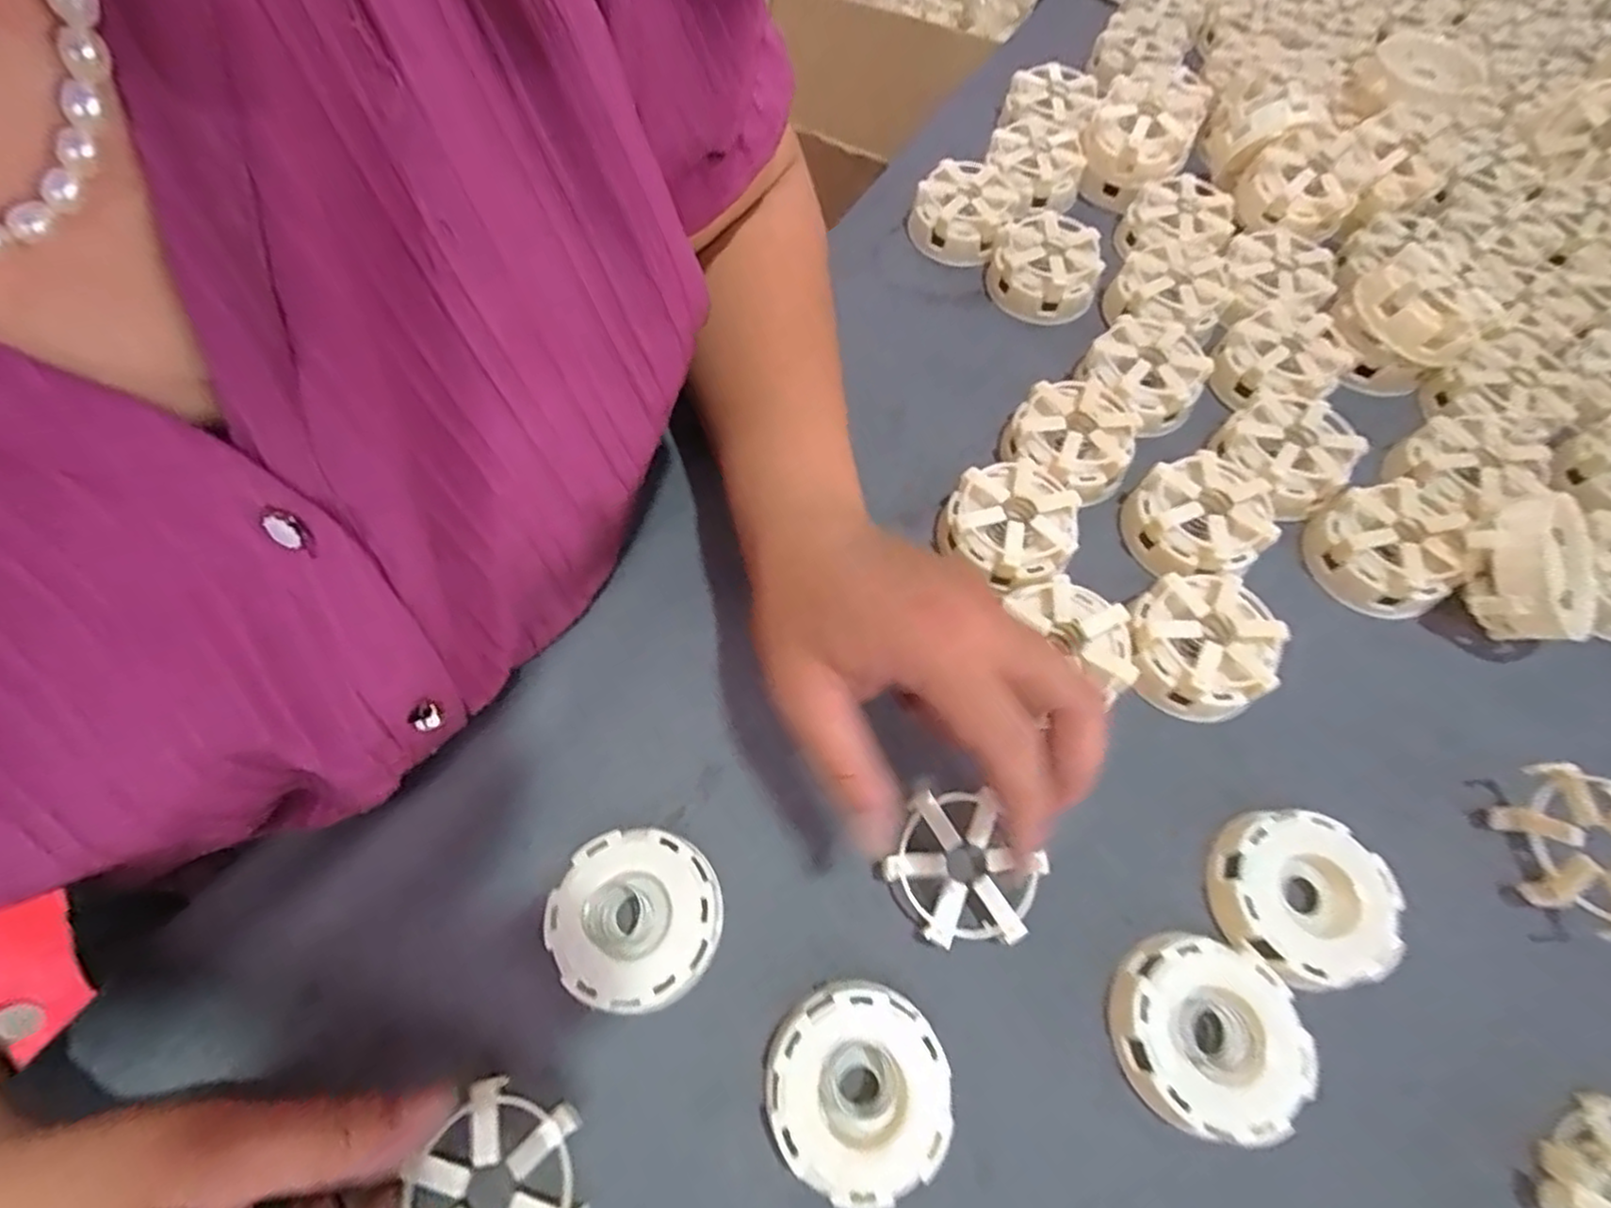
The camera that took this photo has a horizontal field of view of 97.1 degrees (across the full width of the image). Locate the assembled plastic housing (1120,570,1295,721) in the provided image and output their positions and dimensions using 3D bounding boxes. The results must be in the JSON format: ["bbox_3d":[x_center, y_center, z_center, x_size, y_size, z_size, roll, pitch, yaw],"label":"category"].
[{"bbox_3d":[0.183,0.021,0.334,0.062,0.039,0.063,0,63,0],"label":"assembled plastic housing"}]

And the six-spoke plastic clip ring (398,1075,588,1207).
[{"bbox_3d":[-0.104,0.197,0.237,0.056,0.009,0.061,35,68,16],"label":"six-spoke plastic clip ring"}]

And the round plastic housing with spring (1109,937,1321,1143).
[{"bbox_3d":[0.150,0.161,0.266,0.063,0.024,0.063,0,63,0],"label":"round plastic housing with spring"}]

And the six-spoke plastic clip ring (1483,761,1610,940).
[{"bbox_3d":[0.308,0.095,0.279,0.017,0.059,0.065,-2,63,-1],"label":"six-spoke plastic clip ring"}]

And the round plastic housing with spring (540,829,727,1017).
[{"bbox_3d":[-0.066,0.124,0.282,0.063,0.021,0.064,0,63,0],"label":"round plastic housing with spring"}]

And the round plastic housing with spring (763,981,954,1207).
[{"bbox_3d":[0.019,0.175,0.258,0.062,0.021,0.064,0,63,0],"label":"round plastic housing with spring"}]

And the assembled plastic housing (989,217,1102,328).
[{"bbox_3d":[0.148,-0.208,0.442,0.064,0.032,0.062,10,65,4],"label":"assembled plastic housing"}]

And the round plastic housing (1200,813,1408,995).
[{"bbox_3d":[0.200,0.119,0.289,0.065,0.025,0.062,0,63,0],"label":"round plastic housing"}]

